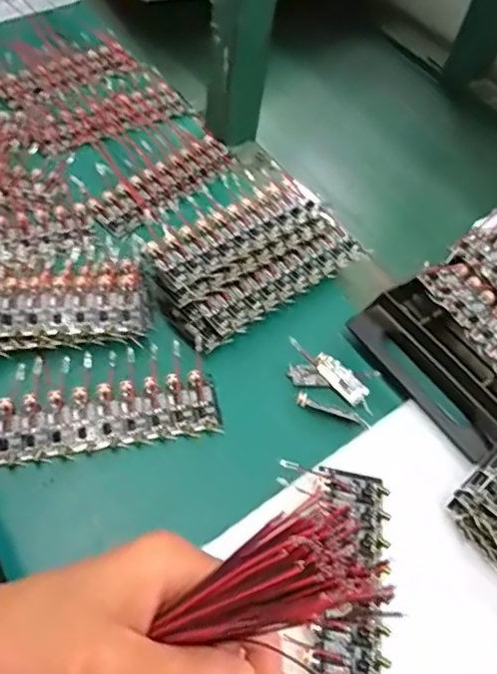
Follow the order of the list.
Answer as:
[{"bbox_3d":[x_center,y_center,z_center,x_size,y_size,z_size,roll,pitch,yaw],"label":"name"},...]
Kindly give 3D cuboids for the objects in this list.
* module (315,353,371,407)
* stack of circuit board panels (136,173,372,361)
[{"bbox_3d":[0.066,0.030,0.409,0.044,0.005,0.017,44,62,8],"label":"module"},{"bbox_3d":[0.004,-0.066,0.449,0.170,0.034,0.097,-31,62,-27],"label":"stack of circuit board panels"}]

